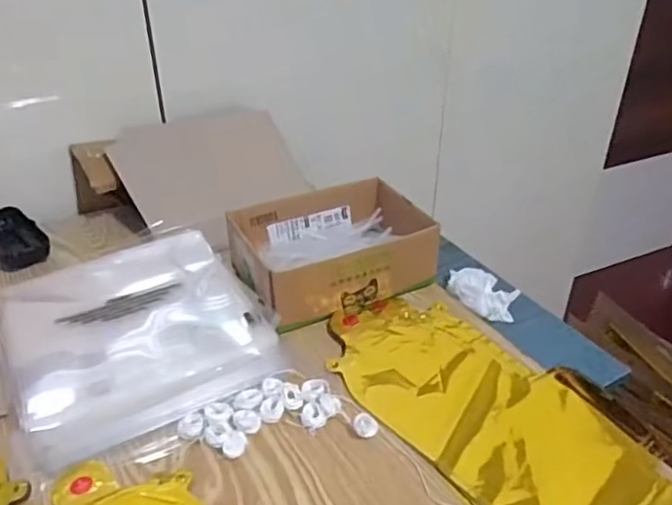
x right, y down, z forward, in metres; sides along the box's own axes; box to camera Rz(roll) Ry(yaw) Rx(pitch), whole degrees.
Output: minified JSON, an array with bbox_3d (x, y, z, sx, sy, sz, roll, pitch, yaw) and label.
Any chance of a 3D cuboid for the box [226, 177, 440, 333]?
[{"bbox_3d":[-0.004,-0.006,0.635,0.183,0.059,0.146,-15,36,-22],"label":"box"}]

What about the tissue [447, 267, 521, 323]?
[{"bbox_3d":[0.149,0.044,0.629,0.070,0.032,0.066,8,34,12],"label":"tissue"}]

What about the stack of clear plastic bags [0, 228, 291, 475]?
[{"bbox_3d":[-0.182,0.071,0.564,0.216,0.021,0.249,-19,38,-27],"label":"stack of clear plastic bags"}]

